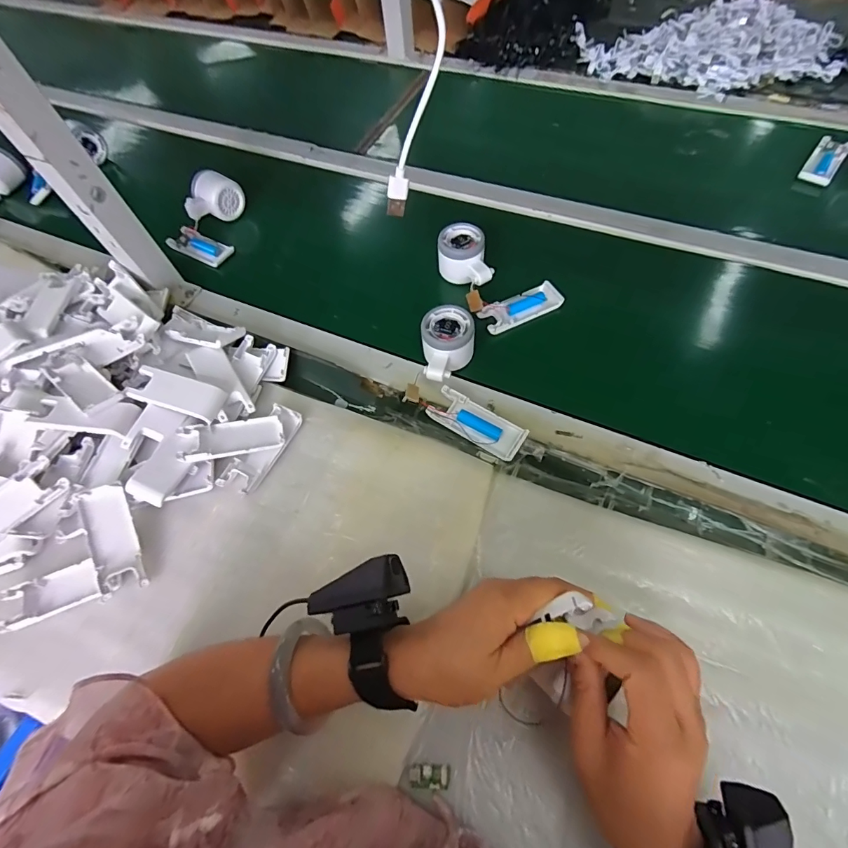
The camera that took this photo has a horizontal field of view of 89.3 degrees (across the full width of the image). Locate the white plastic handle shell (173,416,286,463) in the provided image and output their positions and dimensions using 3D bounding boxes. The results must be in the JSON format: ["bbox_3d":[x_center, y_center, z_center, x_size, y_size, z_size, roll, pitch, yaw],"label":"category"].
[{"bbox_3d":[-0.200,0.014,0.449,0.099,0.016,0.043,-10,59,-18],"label":"white plastic handle shell"}]

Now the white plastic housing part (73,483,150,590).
[{"bbox_3d":[-0.293,0.107,0.404,0.043,0.012,0.100,-22,84,-9],"label":"white plastic housing part"}]

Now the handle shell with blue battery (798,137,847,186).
[{"bbox_3d":[0.583,-0.382,0.623,0.040,0.016,0.097,35,68,20],"label":"handle shell with blue battery"}]

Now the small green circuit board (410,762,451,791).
[{"bbox_3d":[0.004,0.265,0.322,0.029,0.004,0.015,1,61,4],"label":"small green circuit board"}]

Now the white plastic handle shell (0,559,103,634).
[{"bbox_3d":[-0.339,0.155,0.396,0.089,0.023,0.040,-20,61,-7],"label":"white plastic handle shell"}]

